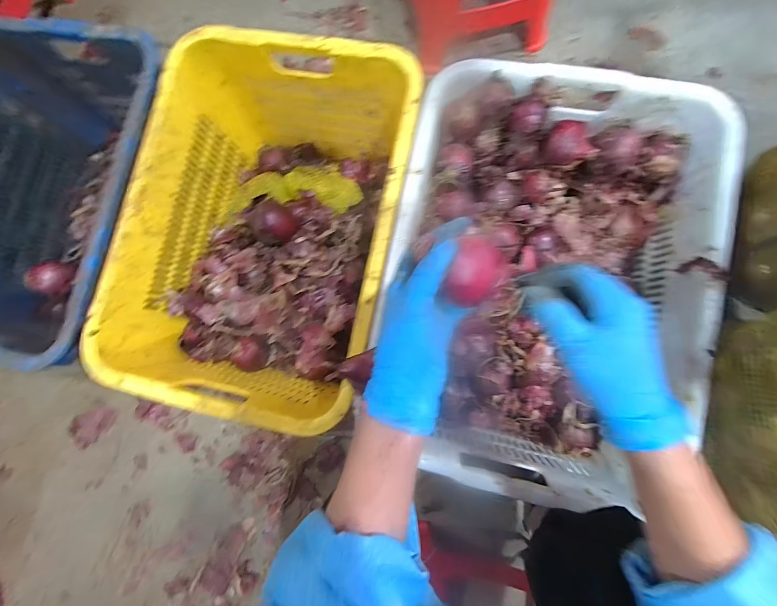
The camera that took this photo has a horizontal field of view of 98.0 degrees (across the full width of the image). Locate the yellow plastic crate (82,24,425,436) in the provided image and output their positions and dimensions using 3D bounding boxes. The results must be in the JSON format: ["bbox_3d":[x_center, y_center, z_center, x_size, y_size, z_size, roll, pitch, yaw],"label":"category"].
[{"bbox_3d":[-0.203,-0.127,0.648,0.438,0.262,0.599,12,85,8],"label":"yellow plastic crate"}]

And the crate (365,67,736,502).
[{"bbox_3d":[0.233,-0.034,0.566,0.427,0.220,0.589,12,85,8],"label":"crate"}]

